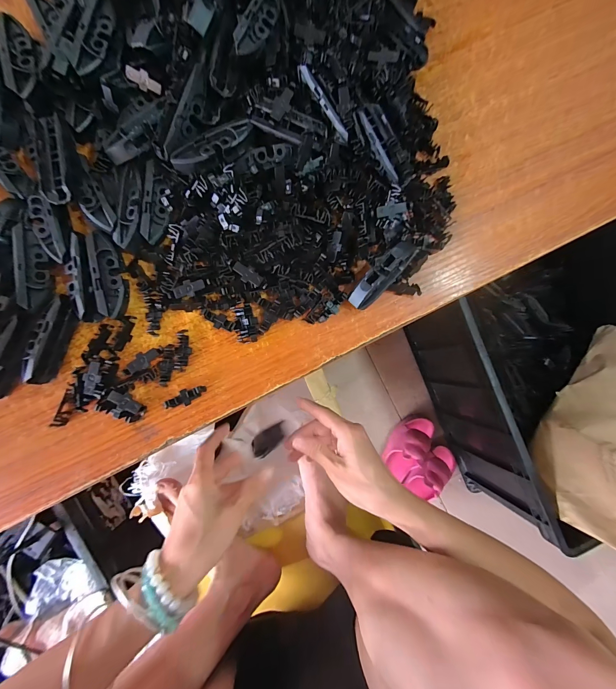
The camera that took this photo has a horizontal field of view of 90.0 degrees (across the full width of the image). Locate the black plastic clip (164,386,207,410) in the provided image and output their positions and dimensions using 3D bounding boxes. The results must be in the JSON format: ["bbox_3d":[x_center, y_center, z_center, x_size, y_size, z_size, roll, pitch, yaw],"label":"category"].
[{"bbox_3d":[-0.103,0.045,0.260,0.034,0.010,0.013,-22,88,-6],"label":"black plastic clip"}]

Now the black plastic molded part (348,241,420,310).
[{"bbox_3d":[0.070,-0.065,0.275,0.023,0.028,0.083,44,84,-1],"label":"black plastic molded part"}]

